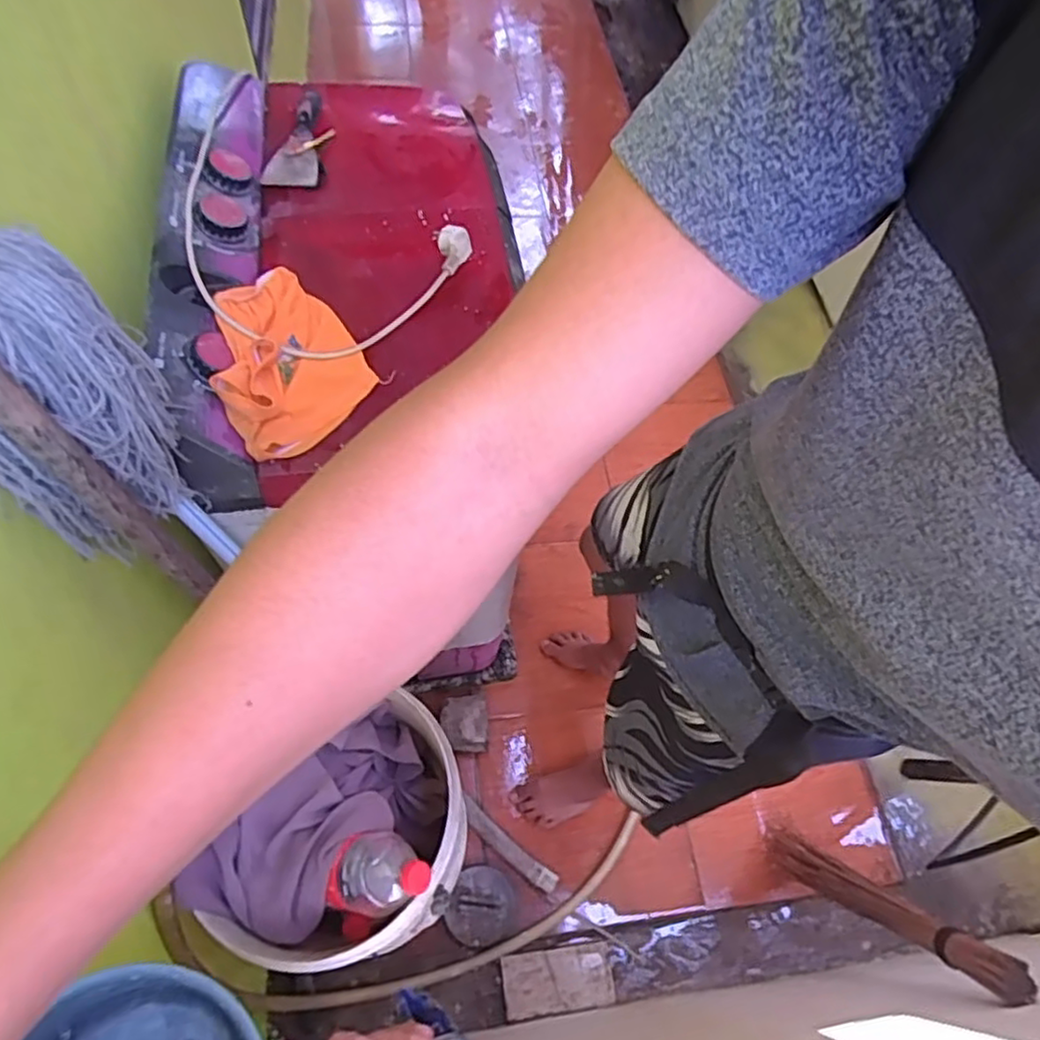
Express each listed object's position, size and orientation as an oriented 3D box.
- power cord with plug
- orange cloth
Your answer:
[{"bbox_3d":[-0.308,-0.387,0.843,0.296,0.035,0.492,-39,71,-21],"label":"power cord with plug"},{"bbox_3d":[-0.258,-0.181,0.737,0.158,0.038,0.227,-29,68,-18],"label":"orange cloth"}]

